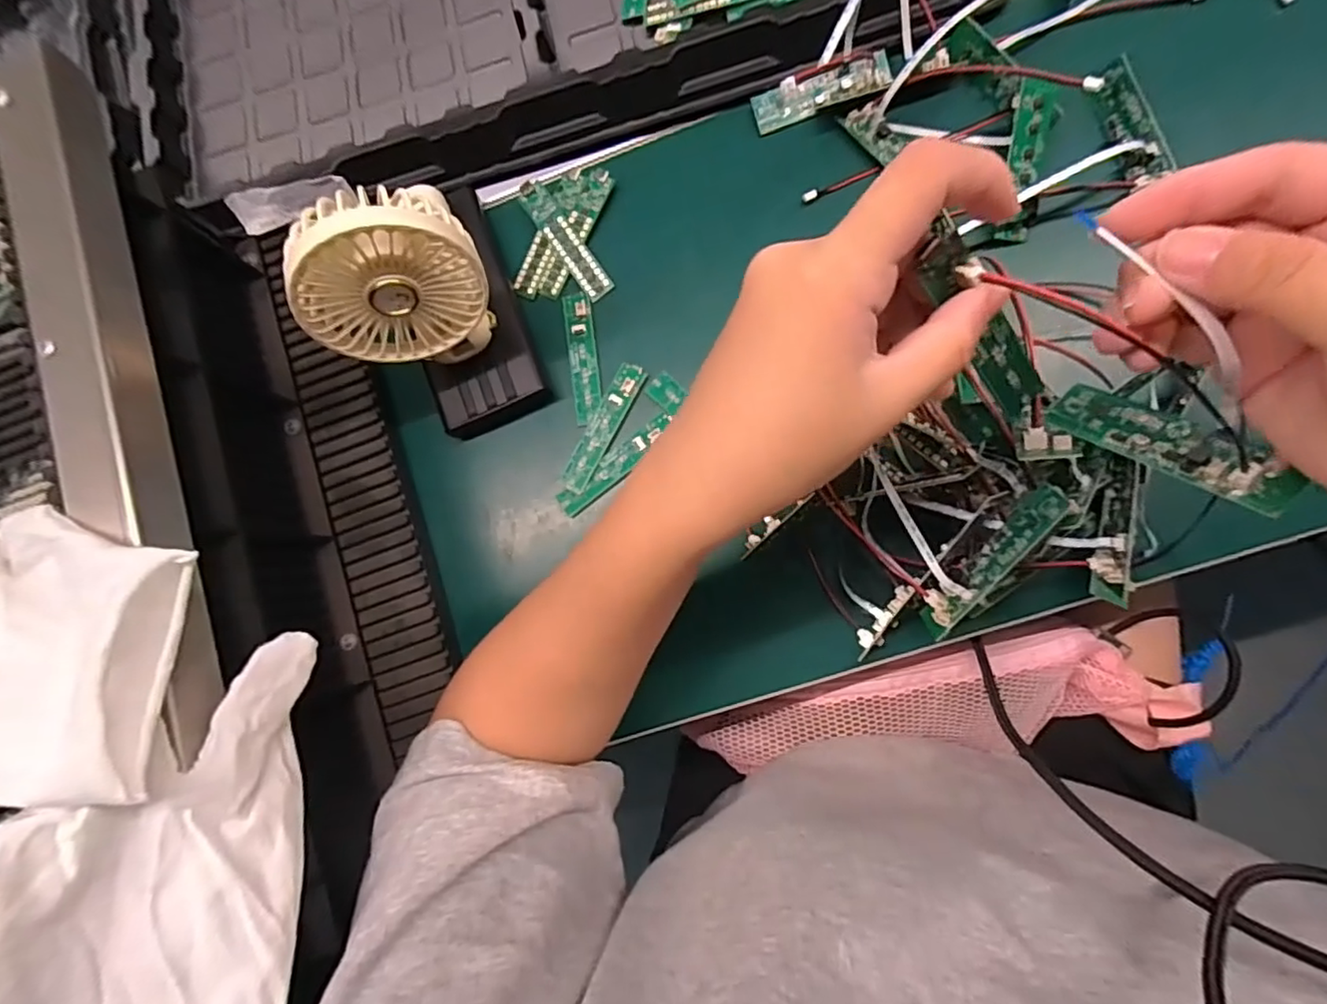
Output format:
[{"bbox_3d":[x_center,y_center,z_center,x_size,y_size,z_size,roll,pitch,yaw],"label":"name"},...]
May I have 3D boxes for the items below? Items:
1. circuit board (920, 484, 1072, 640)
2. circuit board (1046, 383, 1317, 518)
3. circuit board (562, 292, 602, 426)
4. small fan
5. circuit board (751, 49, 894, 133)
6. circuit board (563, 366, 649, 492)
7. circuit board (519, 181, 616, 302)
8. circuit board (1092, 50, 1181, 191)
[{"bbox_3d":[0.147,0.027,0.281,0.005,0.019,0.082,26,114,-18],"label":"circuit board"},{"bbox_3d":[0.184,-0.023,0.228,0.023,0.013,0.082,-40,39,3],"label":"circuit board"},{"bbox_3d":[-0.050,-0.089,0.385,0.018,0.005,0.082,-9,83,7],"label":"circuit board"},{"bbox_3d":[-0.131,-0.107,0.314,0.086,0.106,0.040,-25,79,5],"label":"small fan"},{"bbox_3d":[0.096,-0.250,0.380,0.081,0.009,0.024,-15,83,7],"label":"circuit board"},{"bbox_3d":[-0.036,-0.044,0.377,0.017,0.005,0.084,28,89,10],"label":"circuit board"},{"bbox_3d":[-0.062,-0.166,0.393,0.020,0.010,0.086,-34,81,4],"label":"circuit board"},{"bbox_3d":[0.257,-0.209,0.343,0.005,0.021,0.070,-6,77,-35],"label":"circuit board"}]

